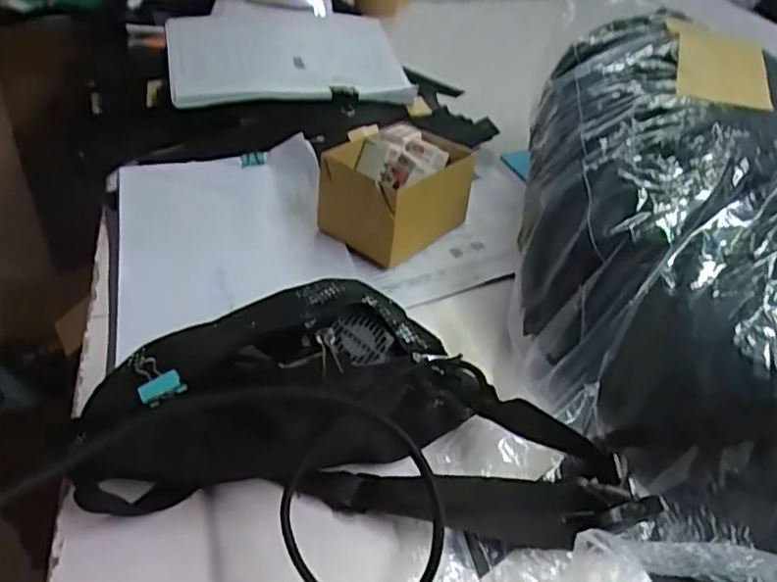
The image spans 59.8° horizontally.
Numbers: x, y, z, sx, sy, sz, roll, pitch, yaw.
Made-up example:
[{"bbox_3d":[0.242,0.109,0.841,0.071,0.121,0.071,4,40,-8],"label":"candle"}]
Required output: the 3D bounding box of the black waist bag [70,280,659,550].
[{"bbox_3d":[-0.015,0.072,0.466,0.356,0.095,0.164,2,39,3],"label":"black waist bag"}]

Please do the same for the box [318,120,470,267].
[{"bbox_3d":[0.011,-0.101,0.685,0.110,0.092,0.142,26,45,29],"label":"box"}]

